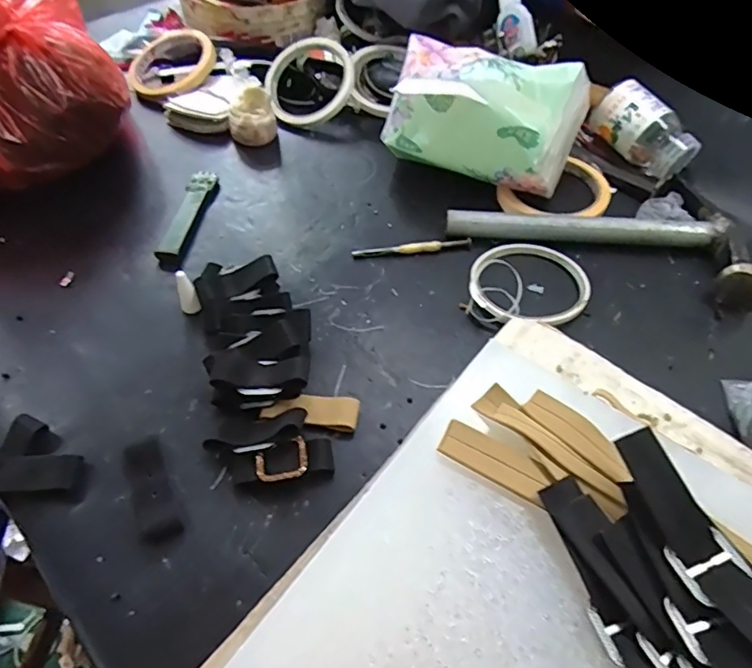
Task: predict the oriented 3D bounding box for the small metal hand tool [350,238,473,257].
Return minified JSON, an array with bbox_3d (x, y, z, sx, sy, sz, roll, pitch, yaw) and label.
[{"bbox_3d":[0.029,-0.069,0.423,0.093,0.008,0.010,-6,54,-4],"label":"small metal hand tool"}]

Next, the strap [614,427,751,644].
[{"bbox_3d":[0.140,0.095,0.217,0.030,0.019,0.124,-19,43,-9],"label":"strap"}]

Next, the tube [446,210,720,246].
[{"bbox_3d":[0.160,-0.084,0.423,0.203,0.018,0.023,5,54,4],"label":"tube"}]

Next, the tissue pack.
[{"bbox_3d":[0.086,-0.174,0.444,0.149,0.101,0.072,23,57,16],"label":"tissue pack"}]

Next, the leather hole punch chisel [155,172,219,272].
[{"bbox_3d":[-0.155,-0.098,0.441,0.021,0.012,0.111,5,54,4],"label":"leather hole punch chisel"}]

